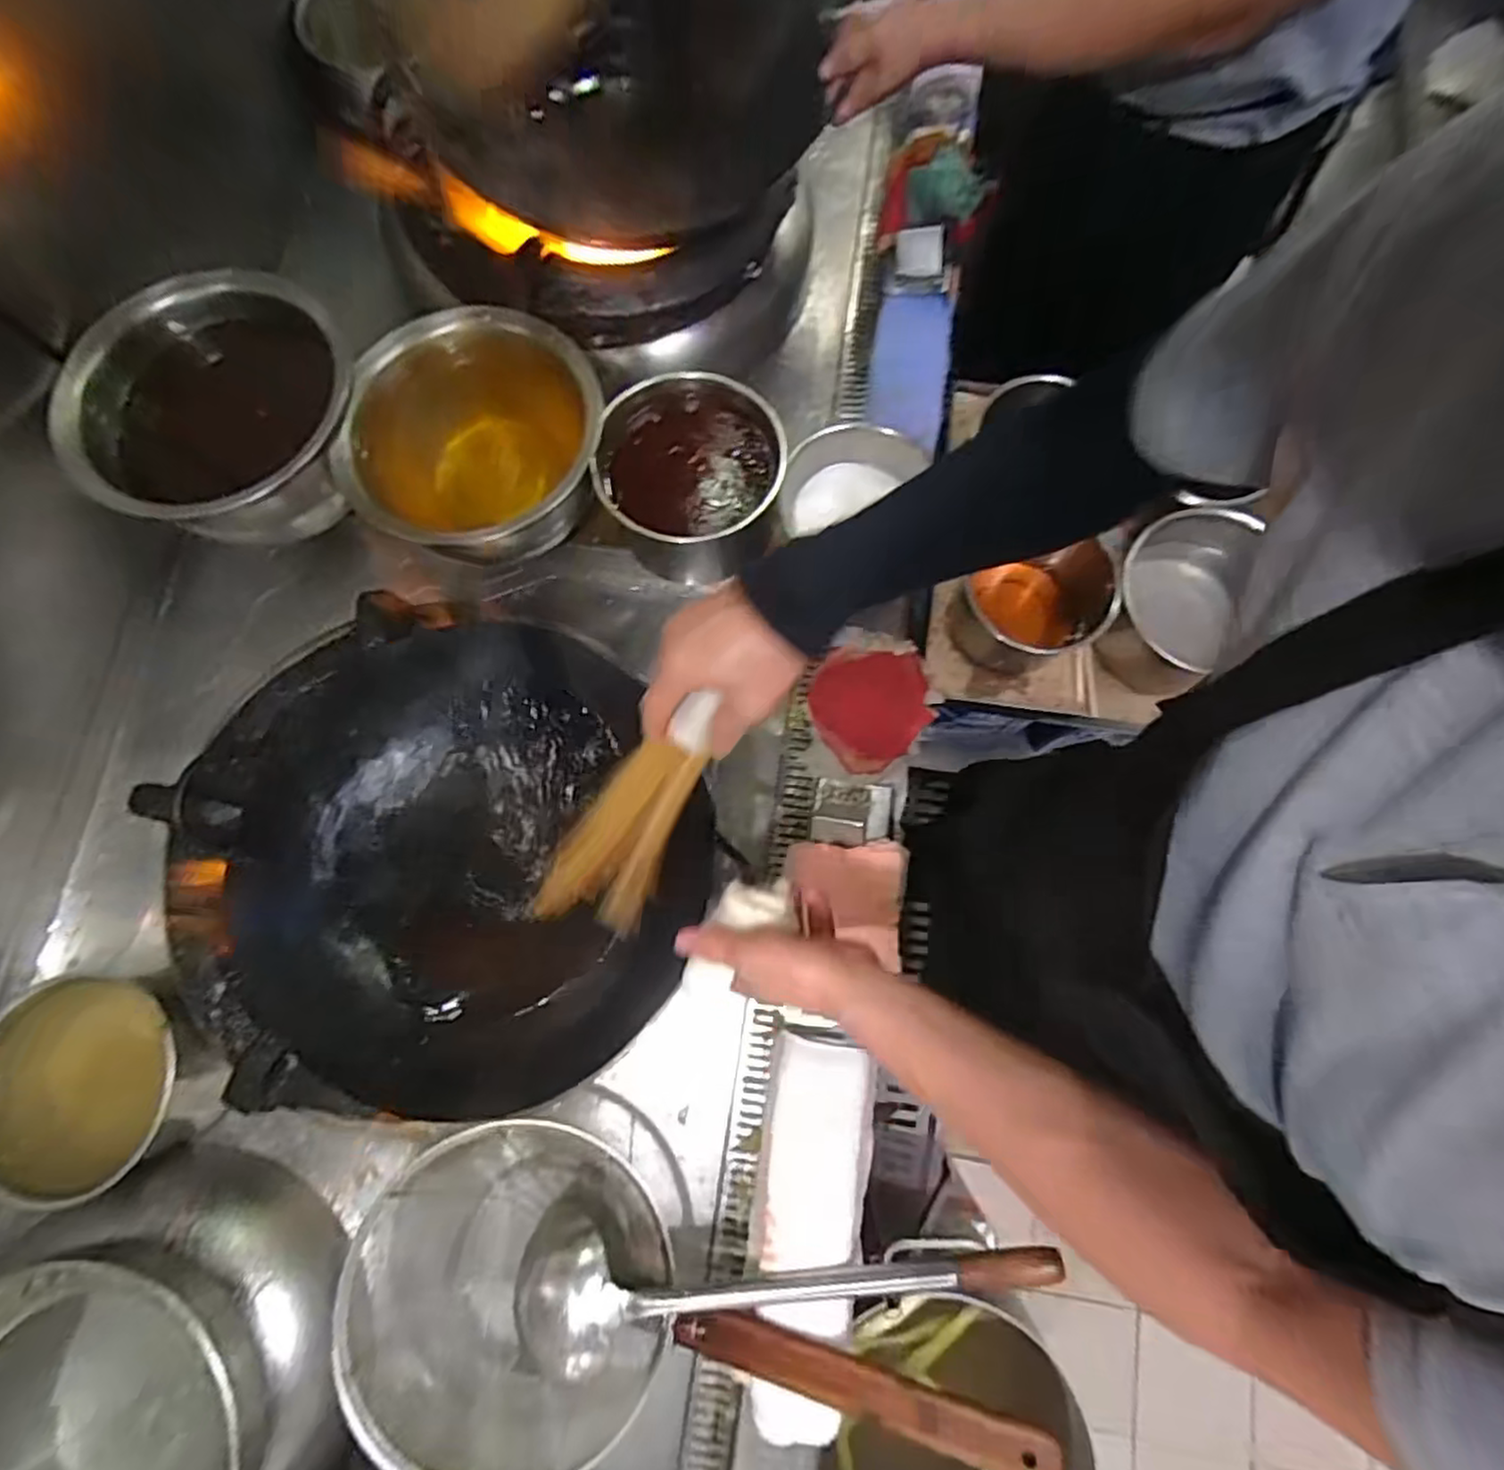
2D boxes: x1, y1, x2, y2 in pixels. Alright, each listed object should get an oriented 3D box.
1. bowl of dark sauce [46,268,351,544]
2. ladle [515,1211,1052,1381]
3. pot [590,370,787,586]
[{"bbox_3d":[-0.541,-0.334,0.735,0.265,0.147,0.214,-40,80,-6],"label":"bowl of dark sauce"},{"bbox_3d":[0.019,0.505,0.625,0.476,0.079,0.104,-2,78,1],"label":"ladle"},{"bbox_3d":[-0.065,-0.271,0.752,0.184,0.106,0.187,0,78,1],"label":"pot"}]

